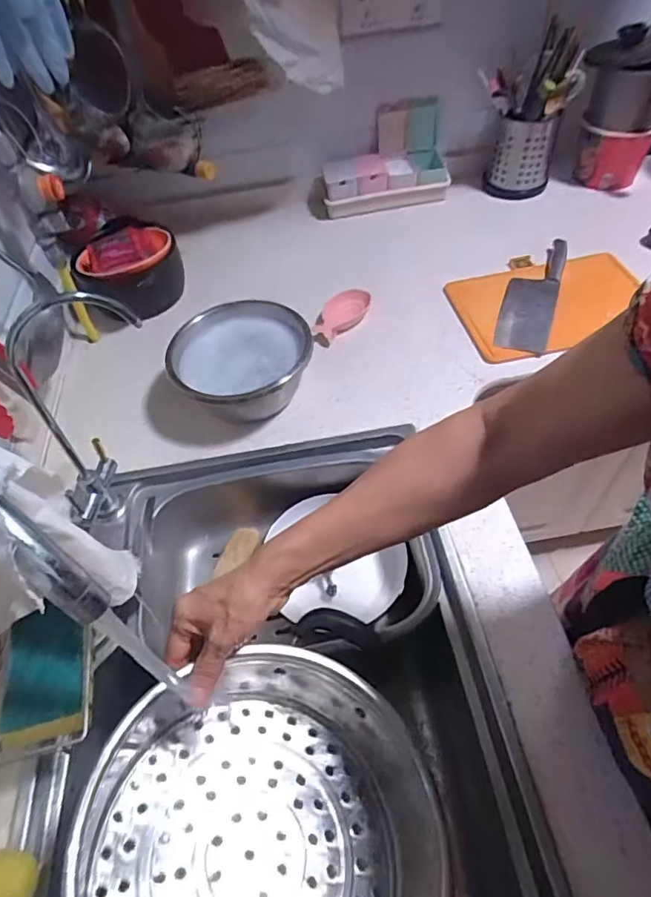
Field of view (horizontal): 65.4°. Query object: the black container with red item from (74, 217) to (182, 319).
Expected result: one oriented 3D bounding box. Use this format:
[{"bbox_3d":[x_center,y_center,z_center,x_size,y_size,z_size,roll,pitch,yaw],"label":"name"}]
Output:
[{"bbox_3d":[-0.336,-0.307,0.889,0.164,0.114,0.174,-17,53,-6],"label":"black container with red item"}]

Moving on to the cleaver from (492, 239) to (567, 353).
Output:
[{"bbox_3d":[0.331,-0.253,0.812,0.077,0.026,0.258,16,56,16],"label":"cleaver"}]

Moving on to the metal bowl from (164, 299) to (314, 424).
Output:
[{"bbox_3d":[-0.112,-0.113,0.709,0.171,0.087,0.189,37,64,28],"label":"metal bowl"}]

